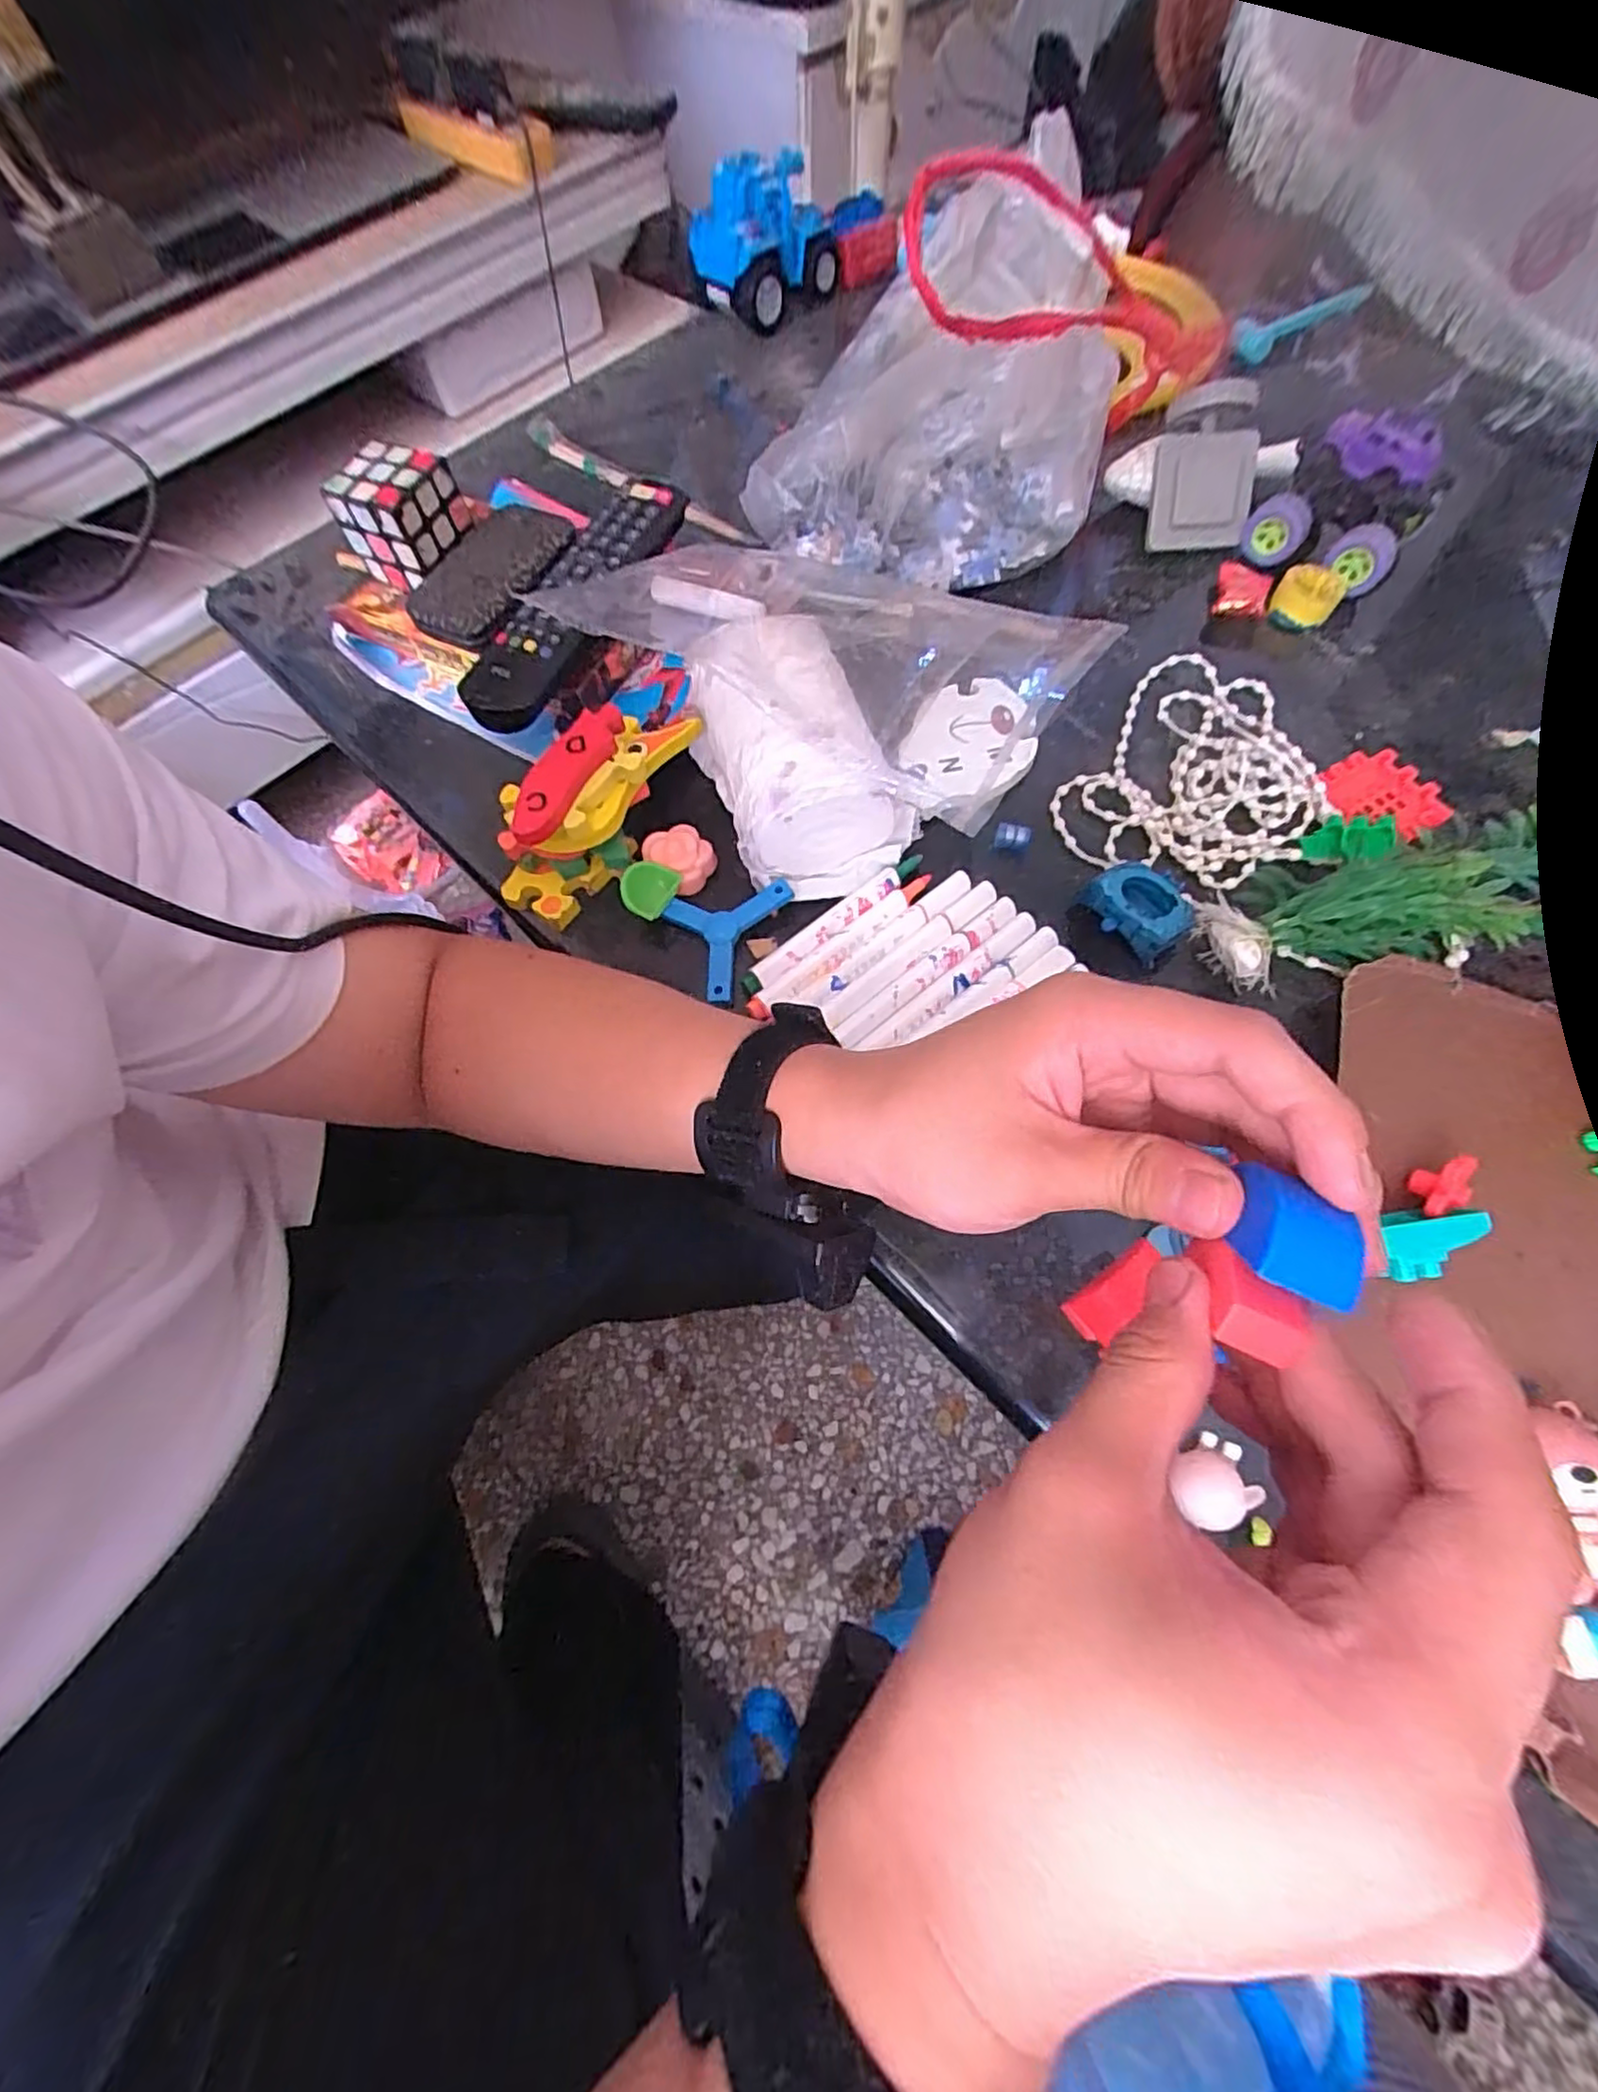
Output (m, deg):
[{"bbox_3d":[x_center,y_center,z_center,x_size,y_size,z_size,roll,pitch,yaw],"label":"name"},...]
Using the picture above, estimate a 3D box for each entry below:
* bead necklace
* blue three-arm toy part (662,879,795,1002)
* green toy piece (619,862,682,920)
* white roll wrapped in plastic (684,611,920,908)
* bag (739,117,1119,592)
[{"bbox_3d":[0.212,-0.143,0.360,0.110,0.014,0.146,35,73,15],"label":"bead necklace"},{"bbox_3d":[-0.043,-0.059,0.343,0.054,0.010,0.068,24,70,12],"label":"blue three-arm toy part"},{"bbox_3d":[-0.075,-0.080,0.345,0.025,0.007,0.029,24,70,12],"label":"green toy piece"},{"bbox_3d":[-0.006,-0.150,0.346,0.091,0.057,0.142,-28,69,-9],"label":"white roll wrapped in plastic"},{"bbox_3d":[0.082,-0.370,0.397,0.186,0.128,0.162,19,69,10],"label":"bag"}]

